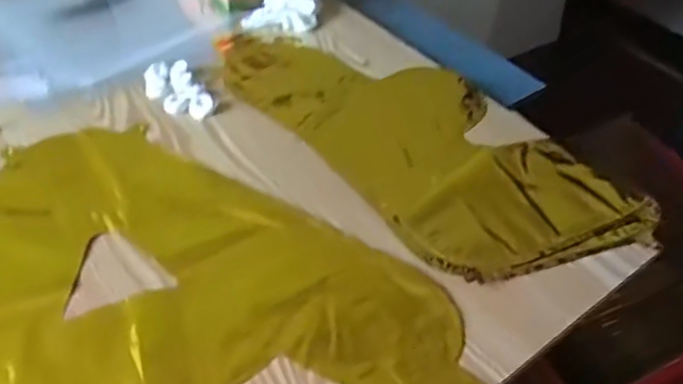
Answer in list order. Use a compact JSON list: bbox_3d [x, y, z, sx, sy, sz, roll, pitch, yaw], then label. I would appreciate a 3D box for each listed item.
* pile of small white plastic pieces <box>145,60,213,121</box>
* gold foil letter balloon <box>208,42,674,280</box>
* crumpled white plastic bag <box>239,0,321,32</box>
[{"bbox_3d":[-0.157,-0.097,0.576,0.046,0.012,0.087,-21,50,-24],"label":"pile of small white plastic pieces"},{"bbox_3d":[0.056,-0.058,0.562,0.184,0.020,0.414,-29,54,-30],"label":"gold foil letter balloon"},{"bbox_3d":[-0.066,-0.213,0.680,0.084,0.037,0.057,-1,45,-5],"label":"crumpled white plastic bag"}]

